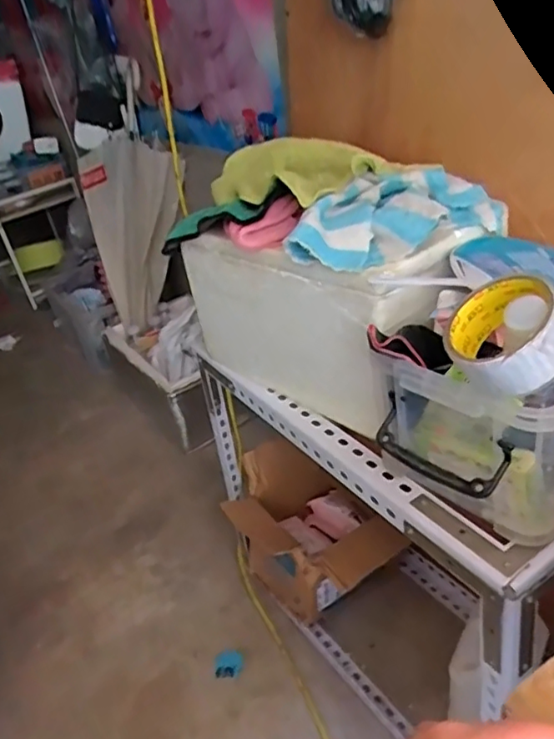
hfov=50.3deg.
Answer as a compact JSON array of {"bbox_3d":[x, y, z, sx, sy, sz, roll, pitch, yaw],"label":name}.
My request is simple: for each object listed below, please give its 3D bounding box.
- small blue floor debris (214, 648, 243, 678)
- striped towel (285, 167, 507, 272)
[{"bbox_3d":[-0.083,0.515,1.035,0.046,0.005,0.055,5,29,-4],"label":"small blue floor debris"},{"bbox_3d":[0.128,-0.159,0.613,0.249,0.061,0.112,-31,38,-29],"label":"striped towel"}]

